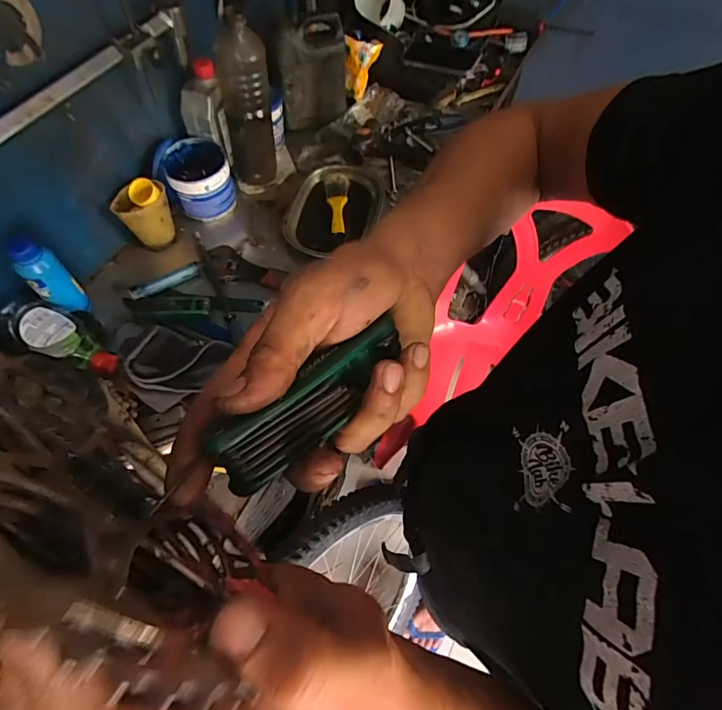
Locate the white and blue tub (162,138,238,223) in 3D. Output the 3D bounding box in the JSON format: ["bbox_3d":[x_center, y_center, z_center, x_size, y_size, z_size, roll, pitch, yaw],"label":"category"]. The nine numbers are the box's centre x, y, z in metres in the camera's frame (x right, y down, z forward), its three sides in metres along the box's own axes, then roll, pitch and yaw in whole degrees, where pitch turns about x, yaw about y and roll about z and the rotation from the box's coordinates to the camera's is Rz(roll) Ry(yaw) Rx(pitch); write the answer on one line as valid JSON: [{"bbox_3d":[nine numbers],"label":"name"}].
[{"bbox_3d":[-0.272,-0.293,0.774,0.101,0.097,0.100,-14,64,-8],"label":"white and blue tub"}]

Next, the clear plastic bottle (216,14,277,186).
[{"bbox_3d":[-0.187,-0.407,0.737,0.085,0.253,0.071,-12,64,-7],"label":"clear plastic bottle"}]

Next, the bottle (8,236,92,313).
[{"bbox_3d":[-0.432,-0.109,0.623,0.051,0.134,0.048,39,68,17],"label":"bottle"}]

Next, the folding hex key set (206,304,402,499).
[{"bbox_3d":[-0.021,0.020,0.211,0.027,0.023,0.102,42,69,18],"label":"folding hex key set"}]

